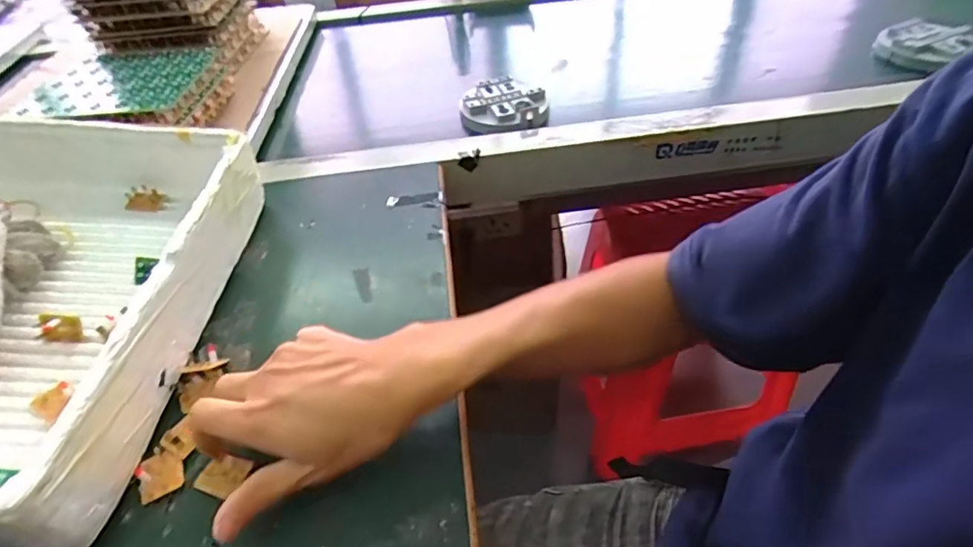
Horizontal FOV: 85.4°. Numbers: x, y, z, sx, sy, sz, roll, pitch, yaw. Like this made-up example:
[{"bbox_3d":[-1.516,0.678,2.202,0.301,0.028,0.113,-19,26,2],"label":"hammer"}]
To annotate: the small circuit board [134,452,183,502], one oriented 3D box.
[{"bbox_3d":[-0.206,0.127,0.333,0.026,0.004,0.028,-28,50,-21],"label":"small circuit board"}]

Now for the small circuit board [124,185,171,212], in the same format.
[{"bbox_3d":[-0.314,-0.069,0.488,0.038,0.023,0.006,7,2,-4],"label":"small circuit board"}]

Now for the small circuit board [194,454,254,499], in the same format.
[{"bbox_3d":[-0.164,0.124,0.328,0.028,0.004,0.025,12,48,16],"label":"small circuit board"}]

